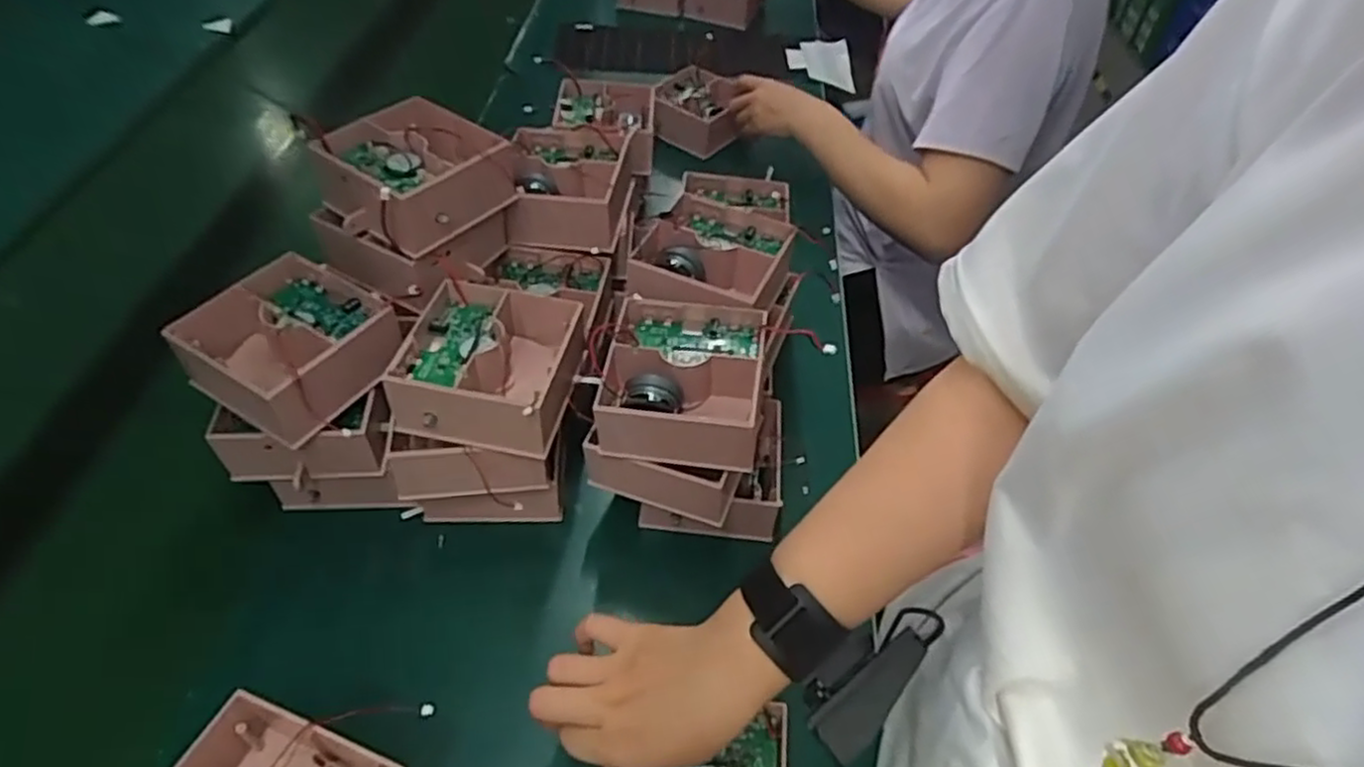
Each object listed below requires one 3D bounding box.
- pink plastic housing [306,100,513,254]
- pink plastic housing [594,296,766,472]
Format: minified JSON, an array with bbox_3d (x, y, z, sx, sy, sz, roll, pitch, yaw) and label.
[{"bbox_3d":[-0.197,-0.154,0.544,0.106,0.052,0.108,34,56,24],"label":"pink plastic housing"},{"bbox_3d":[0.002,0.000,0.501,0.110,0.051,0.104,7,49,3],"label":"pink plastic housing"}]

